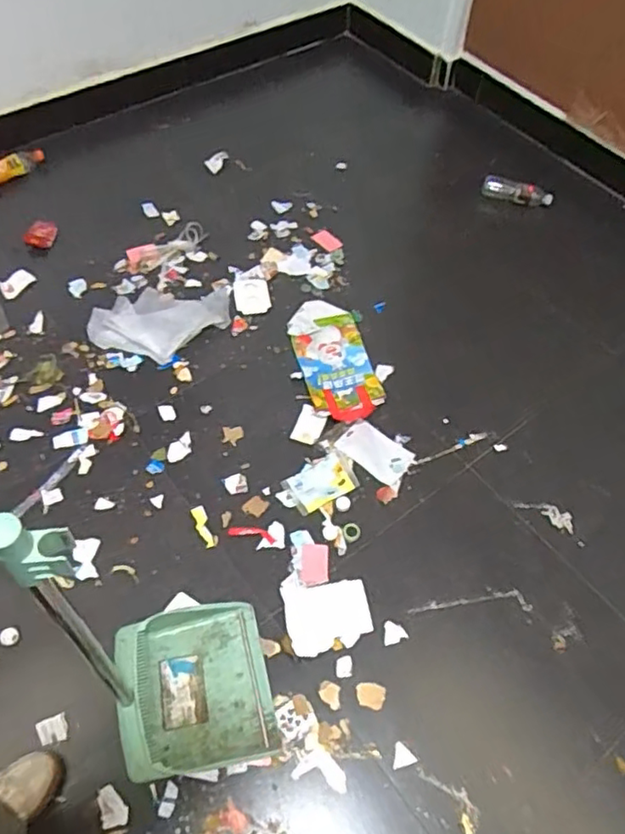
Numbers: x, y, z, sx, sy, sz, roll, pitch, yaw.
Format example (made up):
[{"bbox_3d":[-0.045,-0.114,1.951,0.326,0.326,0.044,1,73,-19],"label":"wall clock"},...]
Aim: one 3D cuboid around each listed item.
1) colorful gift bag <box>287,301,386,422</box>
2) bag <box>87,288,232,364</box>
[{"bbox_3d":[0.057,-0.160,1.684,0.188,0.020,0.401,-13,59,-11],"label":"colorful gift bag"},{"bbox_3d":[-0.420,-0.260,1.701,0.366,0.023,0.234,4,57,-1],"label":"bag"}]

